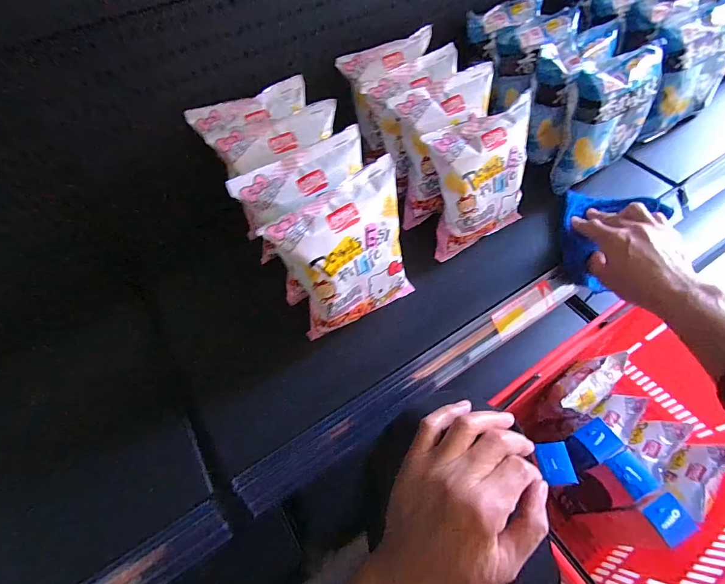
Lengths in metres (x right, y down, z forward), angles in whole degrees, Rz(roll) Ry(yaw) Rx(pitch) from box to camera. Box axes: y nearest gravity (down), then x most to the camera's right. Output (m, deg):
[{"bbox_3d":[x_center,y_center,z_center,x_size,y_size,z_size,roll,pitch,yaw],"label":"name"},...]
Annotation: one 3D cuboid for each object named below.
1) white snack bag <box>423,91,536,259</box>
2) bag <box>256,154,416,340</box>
[{"bbox_3d":[0.141,-0.127,0.440,0.123,0.165,0.056,-22,42,-8],"label":"white snack bag"},{"bbox_3d":[-0.011,-0.031,0.380,0.133,0.151,0.062,-32,61,-15],"label":"bag"}]

